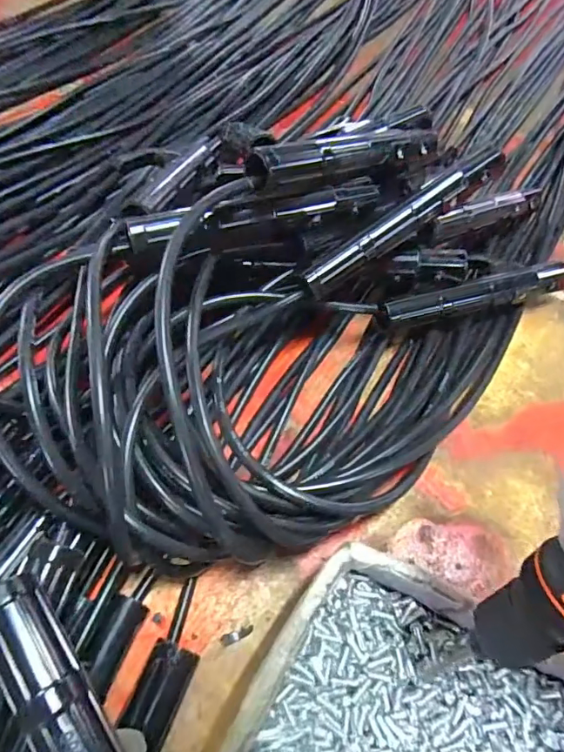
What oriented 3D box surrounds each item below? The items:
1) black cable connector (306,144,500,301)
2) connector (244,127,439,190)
[{"bbox_3d":[0.099,-0.125,0.393,0.186,0.018,0.023,-36,64,-3],"label":"black cable connector"},{"bbox_3d":[0.058,-0.174,0.376,0.193,0.027,0.023,-25,61,-32],"label":"connector"}]

